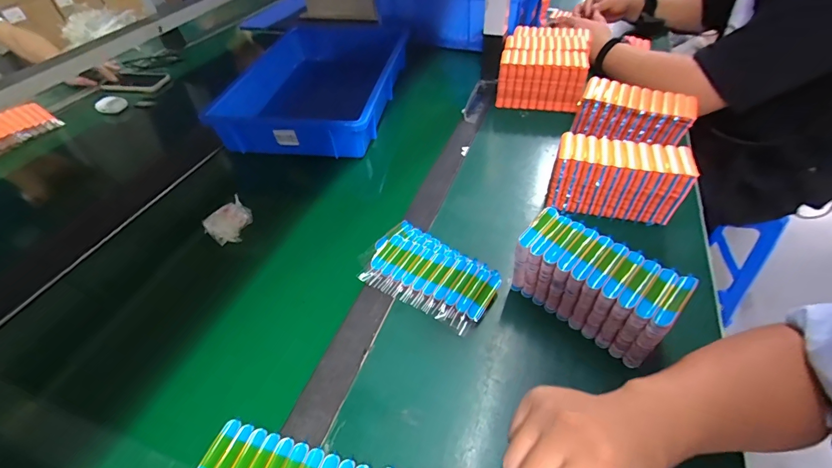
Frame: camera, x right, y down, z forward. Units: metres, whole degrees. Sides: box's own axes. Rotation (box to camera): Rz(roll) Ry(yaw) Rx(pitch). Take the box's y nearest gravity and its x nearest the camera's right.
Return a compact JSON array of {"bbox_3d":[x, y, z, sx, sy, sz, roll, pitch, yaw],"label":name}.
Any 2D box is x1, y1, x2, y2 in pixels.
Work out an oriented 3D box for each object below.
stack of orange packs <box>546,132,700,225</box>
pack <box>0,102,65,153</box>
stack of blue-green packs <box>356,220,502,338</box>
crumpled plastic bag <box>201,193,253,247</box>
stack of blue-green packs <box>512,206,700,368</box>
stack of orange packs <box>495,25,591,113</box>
[{"bbox_3d":[0.267,-0.069,0.522,0.161,0.100,0.069,11,46,13],"label":"stack of orange packs"},{"bbox_3d":[-0.828,-0.208,0.786,0.086,0.043,0.168,22,52,24],"label":"pack"},{"bbox_3d":[0.018,0.045,0.474,0.161,0.024,0.105,26,51,25],"label":"stack of blue-green packs"},{"bbox_3d":[-0.264,-0.018,0.548,0.037,0.043,0.058,30,53,28],"label":"crumpled plastic bag"},{"bbox_3d":[0.183,0.056,0.409,0.059,0.096,0.151,-36,54,-29],"label":"stack of blue-green packs"},{"bbox_3d":[0.259,-0.338,0.791,0.162,0.094,0.194,9,46,12],"label":"stack of orange packs"}]

